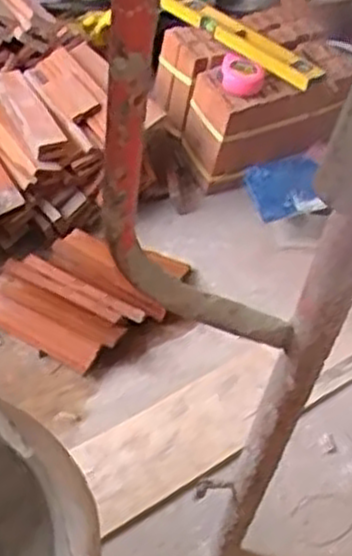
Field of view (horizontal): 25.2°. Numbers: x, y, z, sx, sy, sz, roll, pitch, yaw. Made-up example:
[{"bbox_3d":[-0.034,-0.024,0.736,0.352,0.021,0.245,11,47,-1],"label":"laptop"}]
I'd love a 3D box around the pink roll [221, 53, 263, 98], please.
[{"bbox_3d":[0.128,-0.392,1.534,0.081,0.047,0.083,3,47,-4],"label":"pink roll"}]

